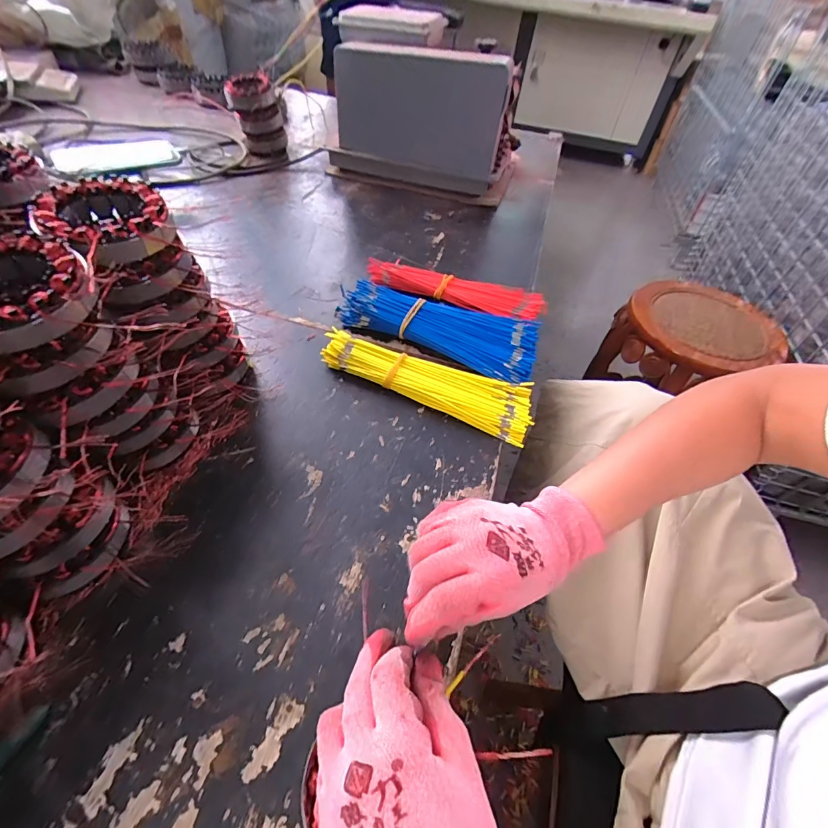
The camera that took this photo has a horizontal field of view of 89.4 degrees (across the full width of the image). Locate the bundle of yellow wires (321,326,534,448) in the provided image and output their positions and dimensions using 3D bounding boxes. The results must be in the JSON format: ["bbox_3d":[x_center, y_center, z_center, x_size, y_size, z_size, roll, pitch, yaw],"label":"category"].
[{"bbox_3d":[0.016,-0.041,0.472,0.239,0.028,0.070,23,51,12],"label":"bundle of yellow wires"}]

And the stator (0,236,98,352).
[{"bbox_3d":[-0.252,-0.076,0.263,0.089,0.027,0.083,38,56,23],"label":"stator"}]

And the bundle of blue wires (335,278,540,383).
[{"bbox_3d":[0.025,-0.105,0.518,0.251,0.039,0.091,17,50,8],"label":"bundle of blue wires"}]

